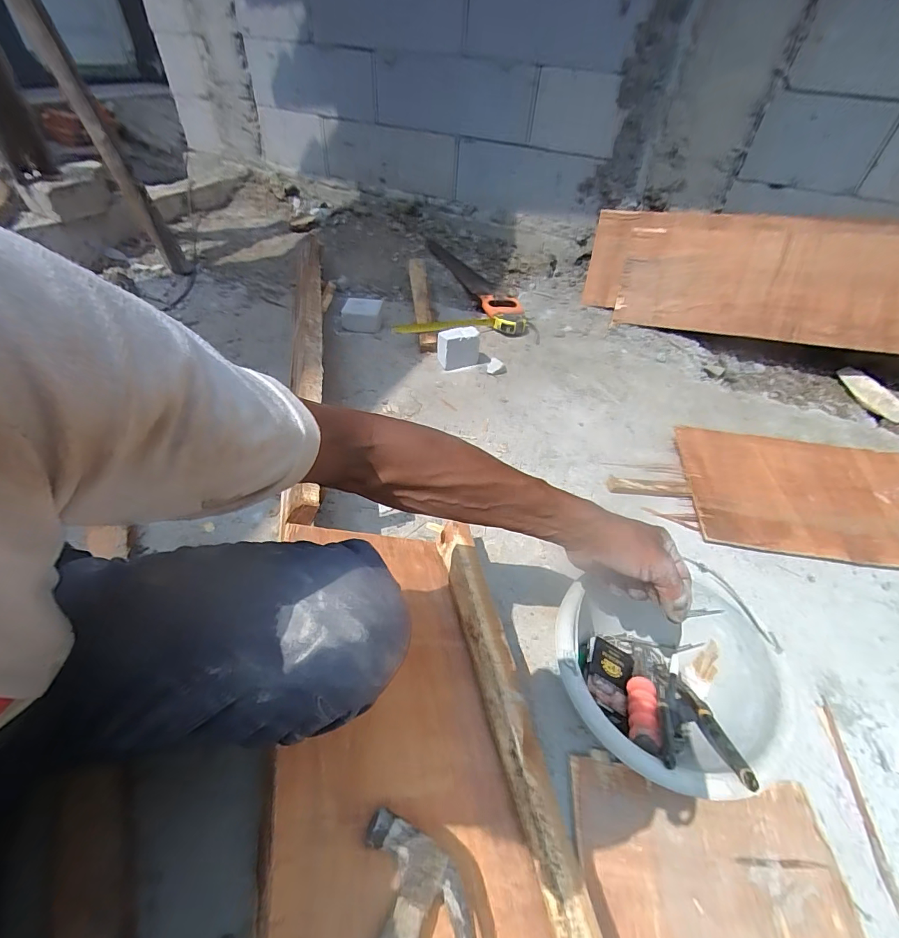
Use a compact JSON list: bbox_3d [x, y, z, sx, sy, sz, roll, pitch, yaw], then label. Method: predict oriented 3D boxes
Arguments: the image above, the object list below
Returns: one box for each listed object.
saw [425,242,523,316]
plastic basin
[{"bbox_3d":[0.086,-0.697,1.529,0.123,0.024,0.601,-15,49,-18],"label":"saw"},{"bbox_3d":[0.251,0.281,0.537,0.253,0.176,0.222,-2,47,-8],"label":"plastic basin"}]

